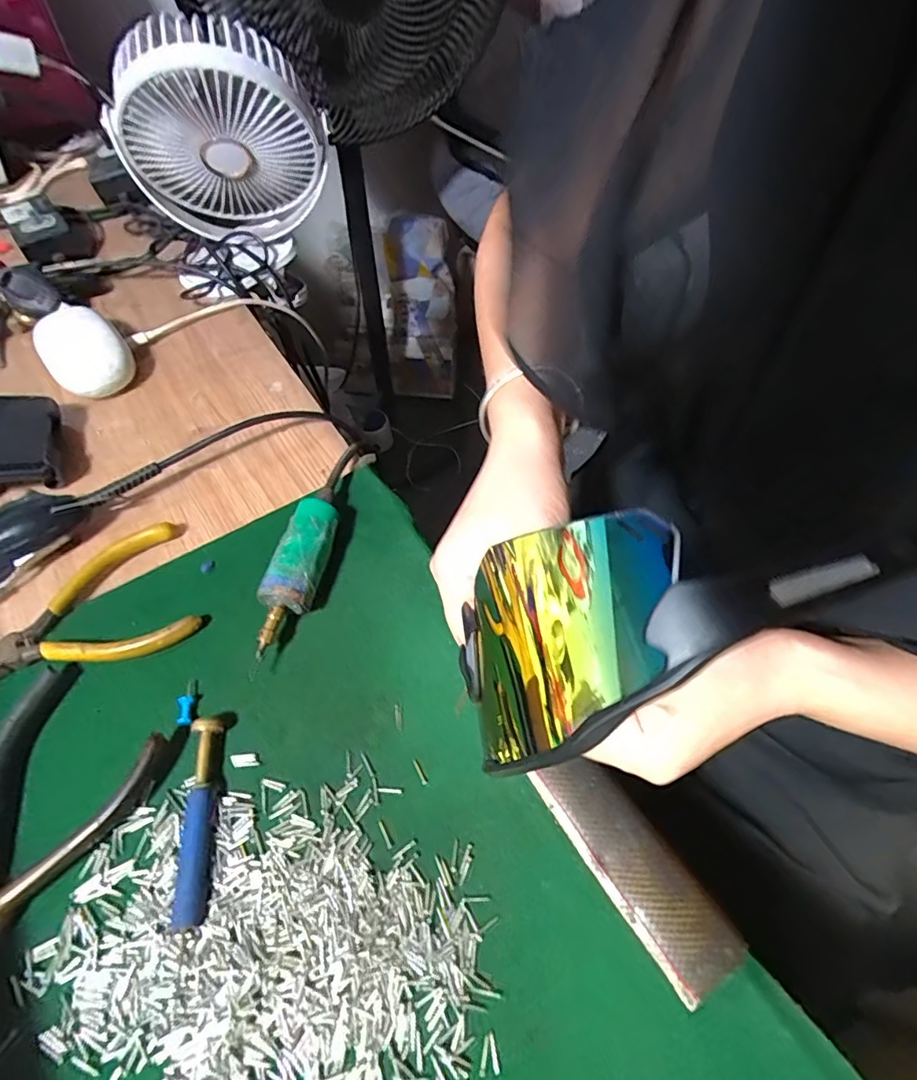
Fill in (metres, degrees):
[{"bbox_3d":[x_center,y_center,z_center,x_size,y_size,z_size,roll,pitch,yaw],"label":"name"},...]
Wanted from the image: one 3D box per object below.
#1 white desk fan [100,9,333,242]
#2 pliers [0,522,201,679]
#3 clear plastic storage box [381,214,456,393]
[{"bbox_3d":[-0.196,-0.317,0.446,0.159,0.175,0.087,-1,57,0],"label":"white desk fan"},{"bbox_3d":[-0.214,0.045,0.299,0.120,0.011,0.078,-25,61,-15],"label":"pliers"},{"bbox_3d":[-0.102,-0.596,1.396,0.177,0.433,0.083,-3,35,-1],"label":"clear plastic storage box"}]

